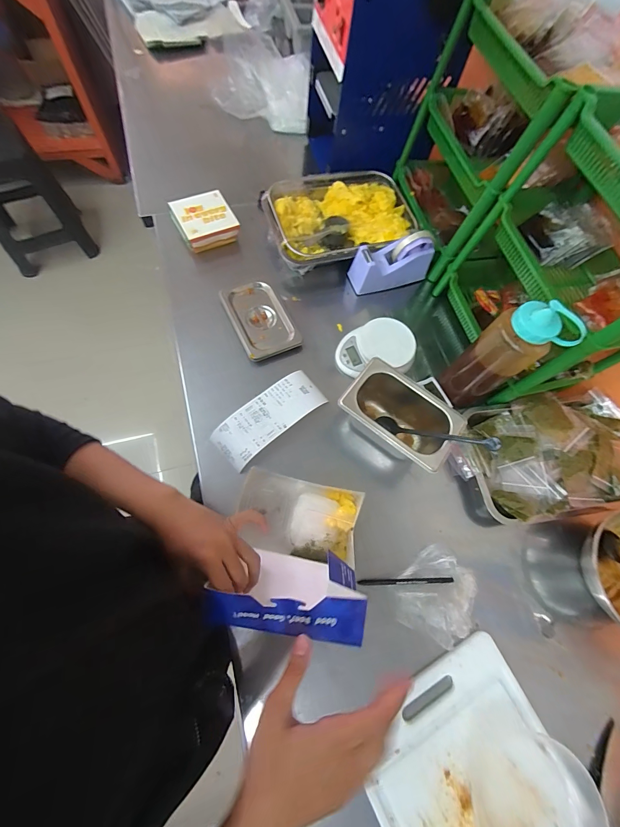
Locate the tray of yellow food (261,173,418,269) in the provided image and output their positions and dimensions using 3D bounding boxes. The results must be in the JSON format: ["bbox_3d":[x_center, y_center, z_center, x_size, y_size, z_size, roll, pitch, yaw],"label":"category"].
[{"bbox_3d":[0.066,-0.415,0.722,0.301,0.055,0.211,-14,71,-7],"label":"tray of yellow food"}]

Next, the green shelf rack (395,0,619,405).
[{"bbox_3d":[0.362,-0.366,0.579,0.267,0.332,0.609,-15,71,-7],"label":"green shelf rack"}]

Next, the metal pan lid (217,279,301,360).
[{"bbox_3d":[-0.093,-0.180,0.634,0.106,0.019,0.165,-25,73,-10],"label":"metal pan lid"}]

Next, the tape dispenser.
[{"bbox_3d":[0.165,-0.309,0.673,0.158,0.097,0.063,-13,71,-11],"label":"tape dispenser"}]

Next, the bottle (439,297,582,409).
[{"bbox_3d":[0.293,-0.086,0.528,0.062,0.232,0.090,-27,74,-15],"label":"bottle"}]

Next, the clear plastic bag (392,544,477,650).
[{"bbox_3d":[0.176,0.252,0.478,0.093,0.049,0.125,18,68,1],"label":"clear plastic bag"}]

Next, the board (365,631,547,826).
[{"bbox_3d":[0.225,0.505,0.403,0.239,0.012,0.336,-26,73,-11],"label":"board"}]

